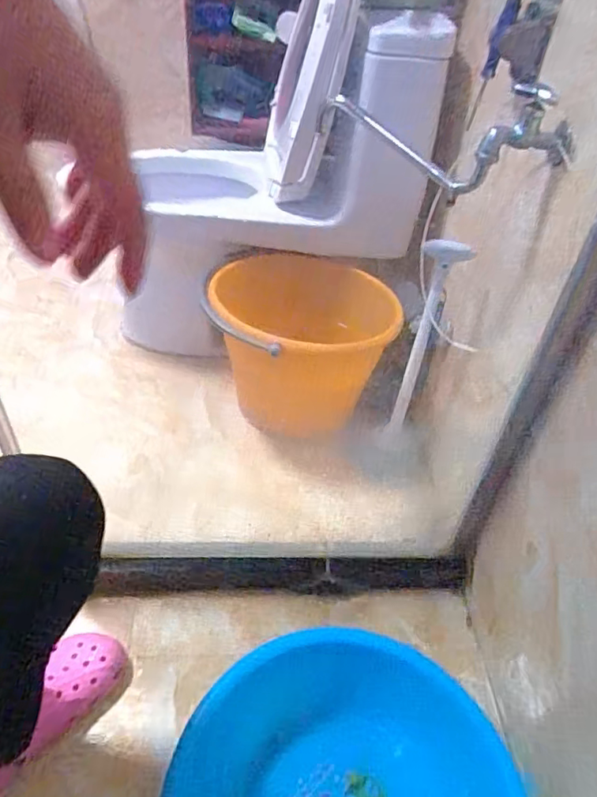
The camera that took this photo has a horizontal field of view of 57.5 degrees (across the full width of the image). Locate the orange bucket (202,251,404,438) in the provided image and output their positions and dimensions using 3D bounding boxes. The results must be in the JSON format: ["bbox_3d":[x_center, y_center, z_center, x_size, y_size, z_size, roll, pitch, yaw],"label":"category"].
[{"bbox_3d":[-0.007,-0.084,1.043,0.299,0.290,0.299,3,42,-3],"label":"orange bucket"}]

